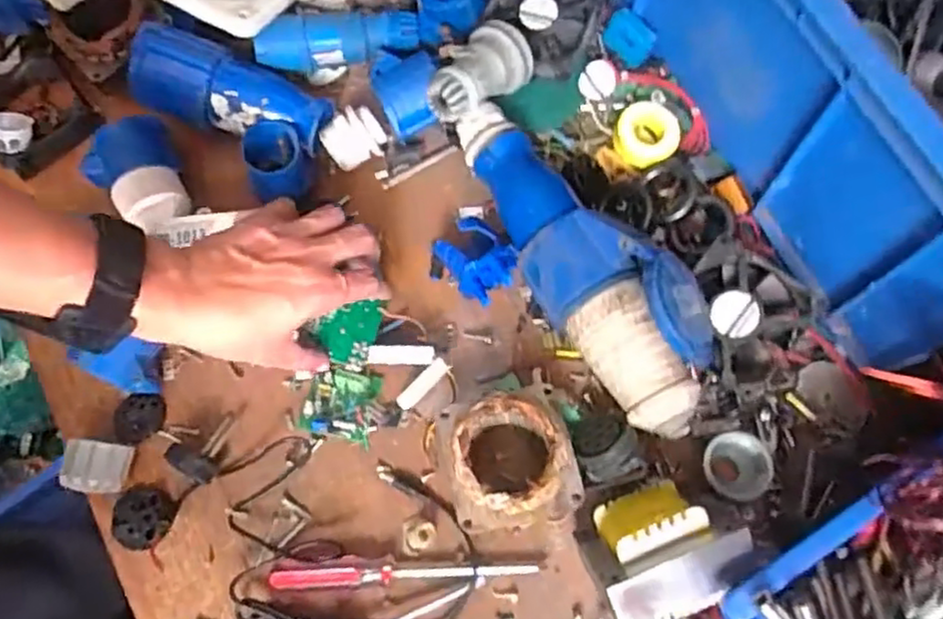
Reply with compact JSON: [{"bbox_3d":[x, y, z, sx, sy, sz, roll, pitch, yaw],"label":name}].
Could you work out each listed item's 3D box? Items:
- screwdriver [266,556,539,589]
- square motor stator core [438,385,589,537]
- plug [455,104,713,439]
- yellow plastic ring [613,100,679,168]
[{"bbox_3d":[-0.044,0.167,0.448,0.168,0.014,0.018,-5,70,0],"label":"screwdriver"},{"bbox_3d":[0.023,0.095,0.447,0.081,0.058,0.083,-13,71,-3],"label":"square motor stator core"},{"bbox_3d":[0.065,-0.037,0.464,0.080,0.070,0.258,-36,73,-11],"label":"plug"},{"bbox_3d":[0.130,-0.128,0.517,0.047,0.014,0.047,-1,86,10],"label":"yellow plastic ring"}]

